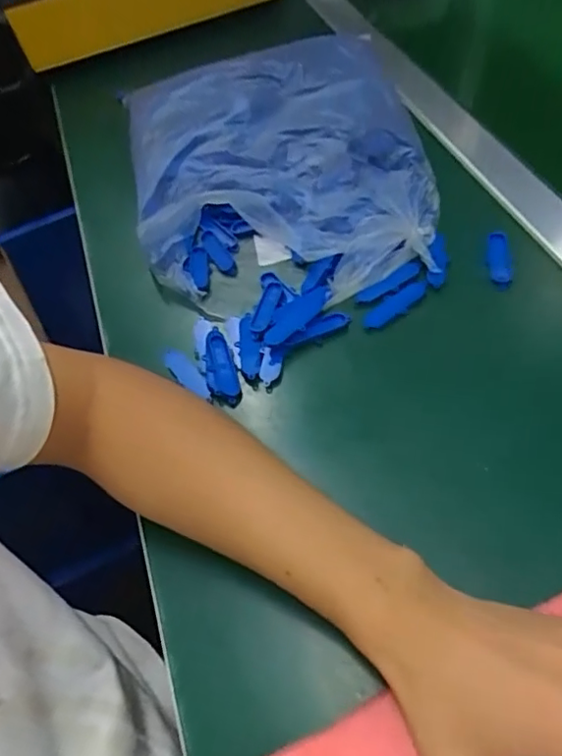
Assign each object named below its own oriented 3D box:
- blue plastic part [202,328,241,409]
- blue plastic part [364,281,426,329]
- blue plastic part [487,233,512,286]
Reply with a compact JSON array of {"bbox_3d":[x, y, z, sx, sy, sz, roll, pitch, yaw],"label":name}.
[{"bbox_3d":[-0.044,-0.007,0.424,0.020,0.006,0.061,-15,69,-6],"label":"blue plastic part"},{"bbox_3d":[0.085,-0.054,0.433,0.056,0.007,0.015,-33,54,-13],"label":"blue plastic part"},{"bbox_3d":[0.167,-0.092,0.447,0.016,0.013,0.049,3,54,14],"label":"blue plastic part"}]

